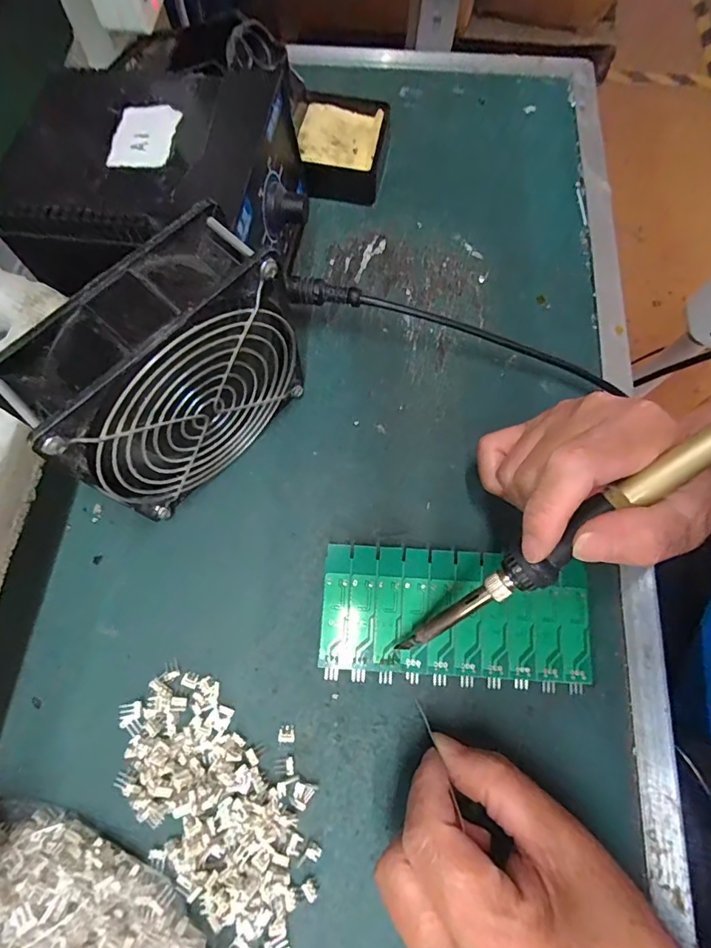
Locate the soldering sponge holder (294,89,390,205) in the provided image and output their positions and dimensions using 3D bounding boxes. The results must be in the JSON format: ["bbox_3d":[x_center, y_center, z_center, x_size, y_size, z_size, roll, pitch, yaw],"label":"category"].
[{"bbox_3d":[-0.012,-0.235,0.350,0.066,0.025,0.072,8,72,1],"label":"soldering sponge holder"}]

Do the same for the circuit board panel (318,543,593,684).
[{"bbox_3d":[0.053,0.073,0.259,0.137,0.013,0.064,4,72,0],"label":"circuit board panel"}]

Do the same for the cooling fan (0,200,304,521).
[{"bbox_3d":[-0.082,-0.042,0.238,0.047,0.119,0.120,42,76,12],"label":"cooling fan"}]

